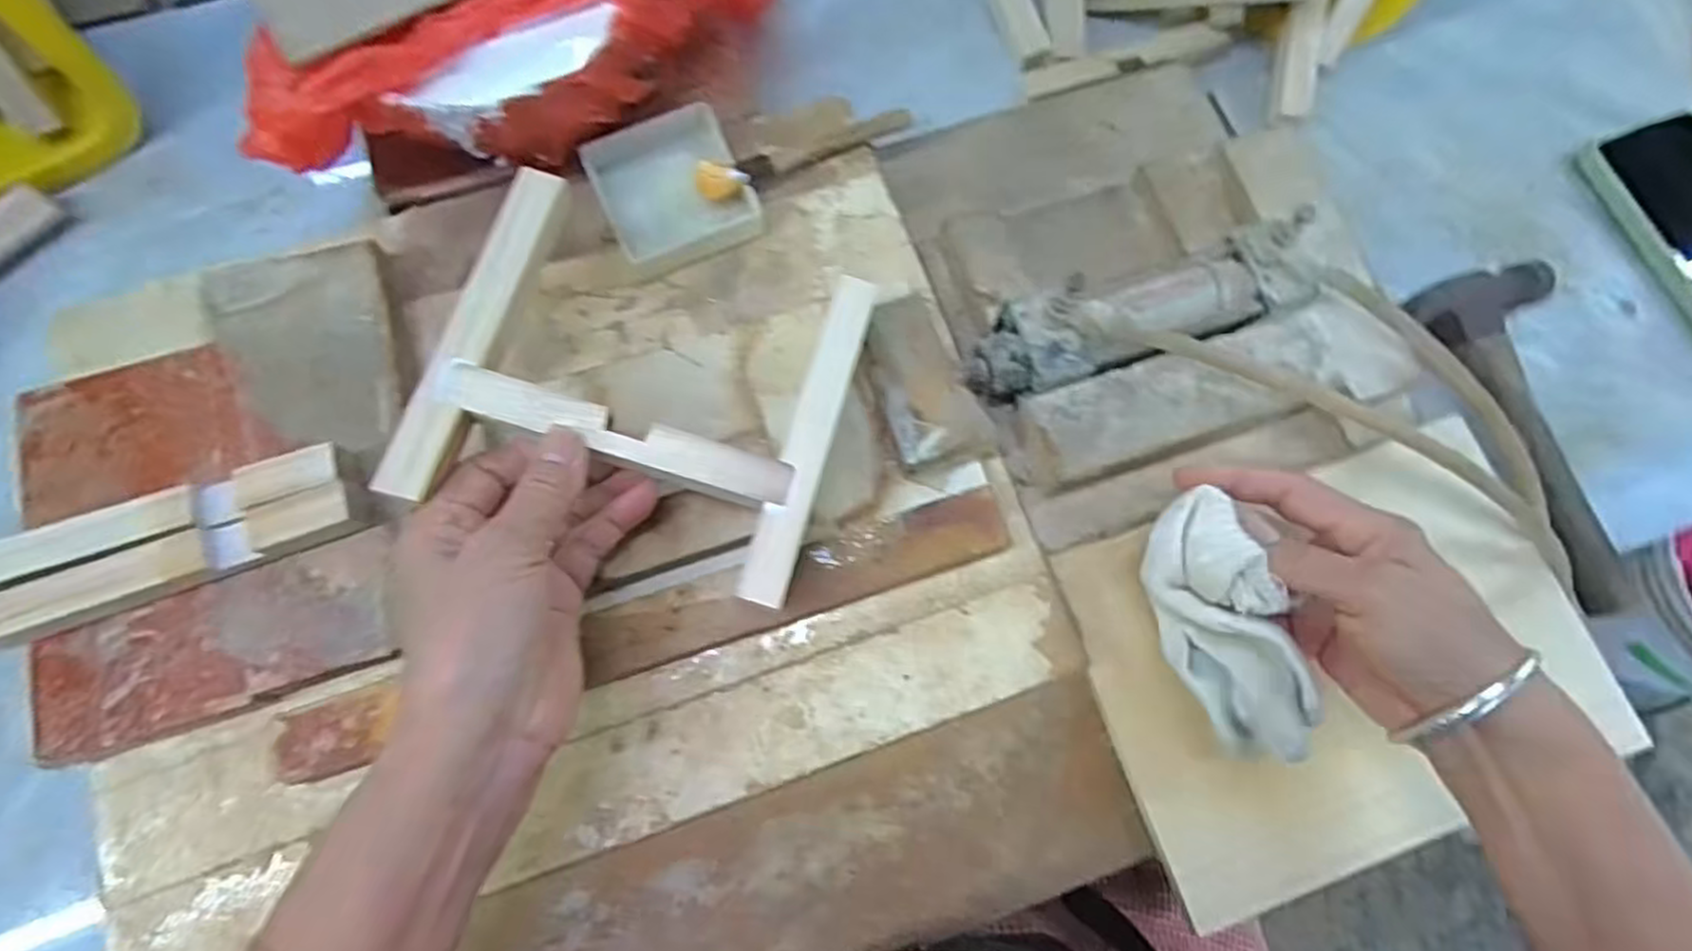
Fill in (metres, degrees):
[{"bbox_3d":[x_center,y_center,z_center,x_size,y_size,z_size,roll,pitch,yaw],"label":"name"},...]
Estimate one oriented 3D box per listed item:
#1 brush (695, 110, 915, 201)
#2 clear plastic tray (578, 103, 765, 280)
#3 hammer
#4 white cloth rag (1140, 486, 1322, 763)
[{"bbox_3d":[-0.019,-0.173,0.396,0.124,0.025,0.019,-29,78,-9],"label":"brush"},{"bbox_3d":[-0.091,-0.149,0.388,0.072,0.022,0.072,-24,77,-8],"label":"clear plastic tray"},{"bbox_3d":[0.380,-0.028,0.402,0.076,0.021,0.187,-22,77,-8],"label":"hammer"},{"bbox_3d":[0.159,0.063,0.317,0.042,0.035,0.105,-15,78,-6],"label":"white cloth rag"}]

